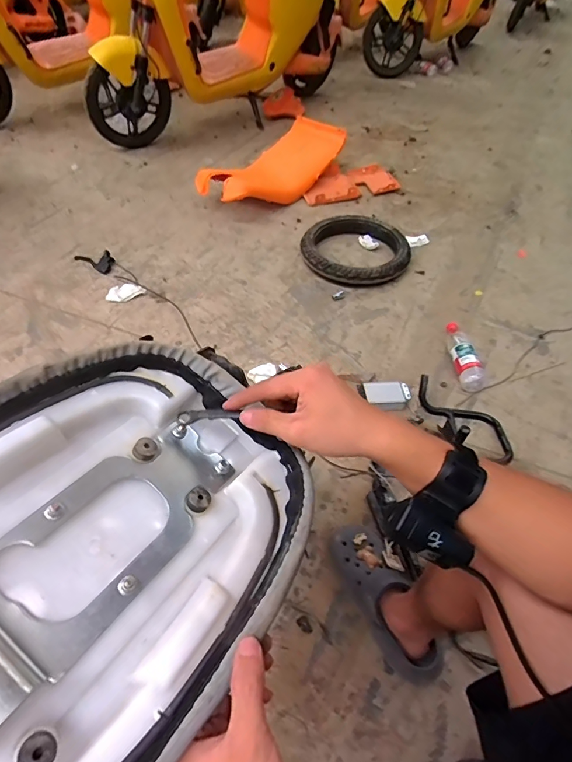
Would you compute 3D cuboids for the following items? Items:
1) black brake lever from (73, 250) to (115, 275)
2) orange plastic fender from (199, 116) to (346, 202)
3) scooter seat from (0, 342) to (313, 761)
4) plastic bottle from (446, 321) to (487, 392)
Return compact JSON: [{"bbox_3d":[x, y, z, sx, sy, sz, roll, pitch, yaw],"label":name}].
[{"bbox_3d":[-0.637,-0.413,1.389,0.150,0.035,0.071,27,55,18],"label":"black brake lever"},{"bbox_3d":[-0.049,-0.815,1.566,0.555,0.166,0.225,-29,58,-23],"label":"orange plastic fender"},{"bbox_3d":[-0.150,0.128,0.332,0.271,0.100,0.369,39,47,5],"label":"scooter seat"},{"bbox_3d":[0.490,-0.076,1.142,0.072,0.064,0.214,-2,51,-4],"label":"plastic bottle"}]

